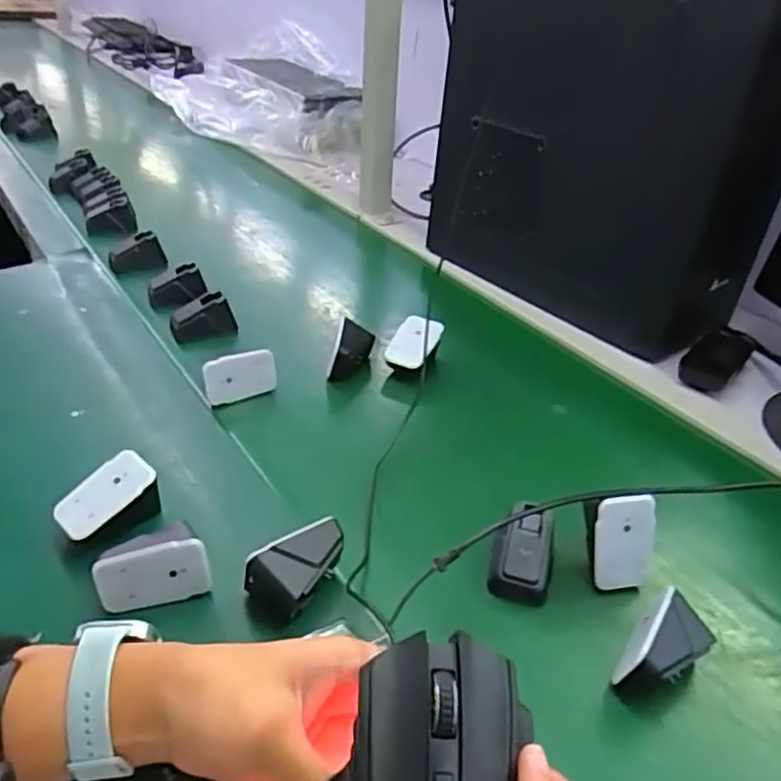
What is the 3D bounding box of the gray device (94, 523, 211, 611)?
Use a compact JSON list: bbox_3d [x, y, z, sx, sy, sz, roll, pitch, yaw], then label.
[{"bbox_3d":[-0.155,0.115,0.440,0.069,0.052,0.027,-7,36,-16],"label":"gray device"}]

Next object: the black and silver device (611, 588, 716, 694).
[{"bbox_3d":[0.166,0.163,0.420,0.042,0.054,0.067,31,43,34],"label":"black and silver device"}]

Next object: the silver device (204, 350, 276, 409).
[{"bbox_3d":[-0.140,-0.009,0.640,0.066,0.050,0.017,-10,37,-20],"label":"silver device"}]

